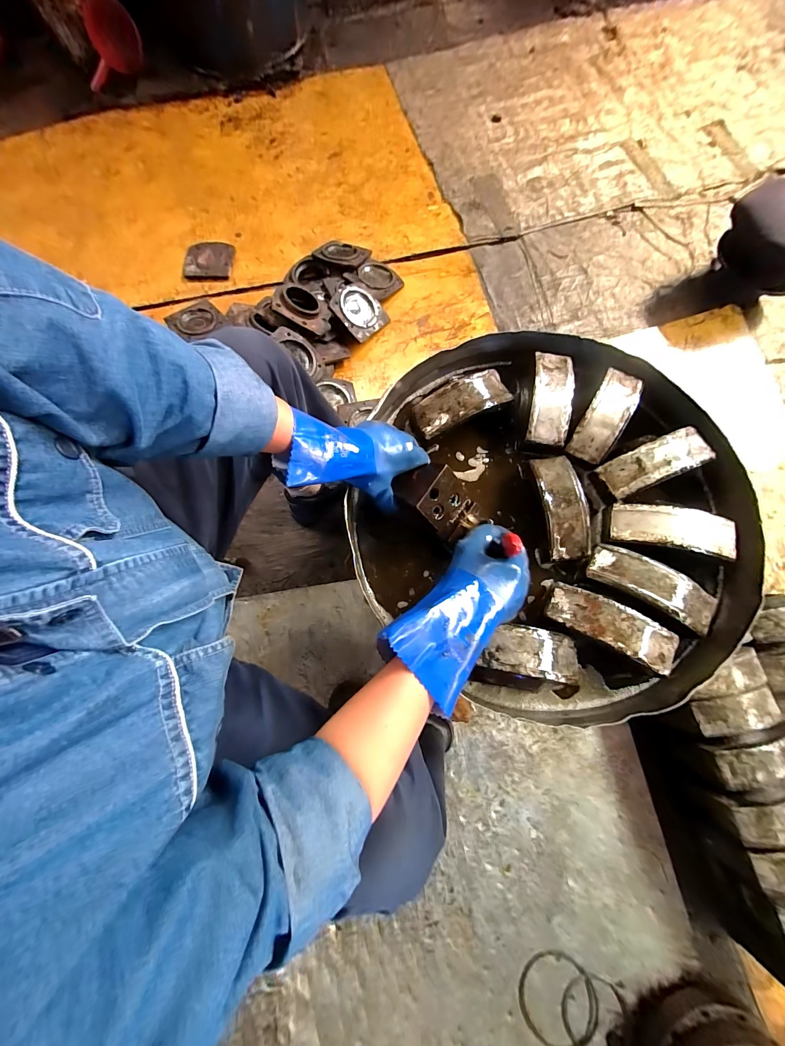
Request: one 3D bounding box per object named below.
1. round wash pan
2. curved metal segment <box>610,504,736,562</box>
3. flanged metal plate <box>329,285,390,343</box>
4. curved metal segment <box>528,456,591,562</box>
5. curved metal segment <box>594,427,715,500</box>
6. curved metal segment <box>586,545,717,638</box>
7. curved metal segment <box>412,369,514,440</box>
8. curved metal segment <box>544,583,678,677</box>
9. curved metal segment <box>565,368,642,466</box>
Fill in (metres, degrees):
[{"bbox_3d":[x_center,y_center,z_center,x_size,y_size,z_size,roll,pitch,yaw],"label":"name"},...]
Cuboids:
[{"bbox_3d":[0.240,-0.018,0.523,0.557,0.098,0.555,-1,76,3],"label":"round wash pan"},{"bbox_3d":[0.408,0.010,0.496,0.159,0.030,0.062,11,77,6],"label":"curved metal segment"},{"bbox_3d":[-0.107,-0.673,1.086,0.166,0.026,0.166,48,65,-9],"label":"flanged metal plate"},{"bbox_3d":[0.257,-0.026,0.515,0.063,0.027,0.159,-7,76,1],"label":"curved metal segment"},{"bbox_3d":[0.404,-0.093,0.523,0.159,0.029,0.059,-23,76,-3],"label":"curved metal segment"},{"bbox_3d":[0.364,0.087,0.474,0.166,0.031,0.063,30,79,10],"label":"curved metal segment"},{"bbox_3d":[0.114,-0.198,0.554,0.157,0.029,0.066,-24,76,-3],"label":"curved metal segment"},{"bbox_3d":[0.298,0.139,0.462,0.163,0.031,0.060,28,79,9],"label":"curved metal segment"},{"bbox_3d":[0.342,-0.173,0.547,0.059,0.033,0.165,33,80,10],"label":"curved metal segment"}]

